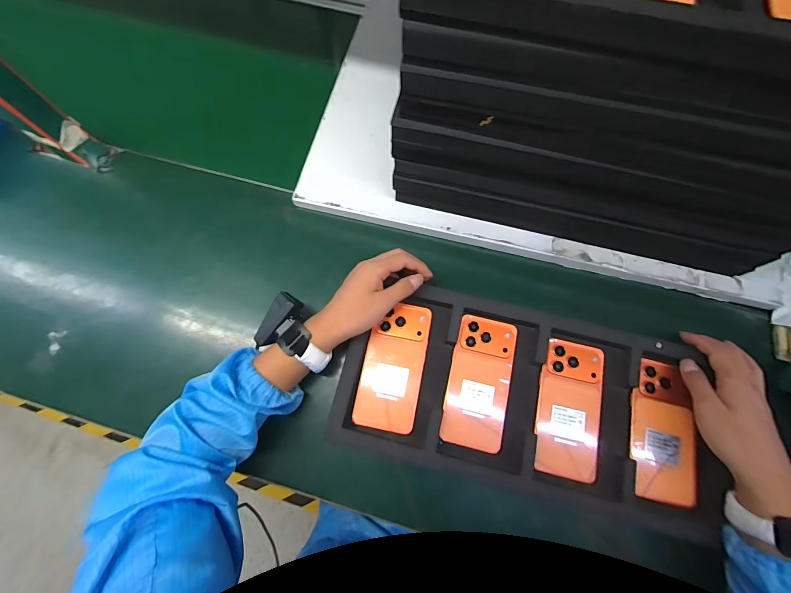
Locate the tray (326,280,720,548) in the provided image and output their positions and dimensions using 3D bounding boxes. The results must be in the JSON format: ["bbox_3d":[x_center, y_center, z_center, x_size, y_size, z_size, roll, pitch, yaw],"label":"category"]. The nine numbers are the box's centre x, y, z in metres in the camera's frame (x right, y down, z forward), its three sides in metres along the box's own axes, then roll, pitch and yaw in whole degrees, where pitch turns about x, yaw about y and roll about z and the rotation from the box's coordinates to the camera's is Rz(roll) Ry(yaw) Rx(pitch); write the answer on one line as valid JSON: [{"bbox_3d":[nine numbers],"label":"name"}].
[{"bbox_3d":[0.159,0.121,0.431,0.437,0.029,0.220,14,73,3],"label":"tray"}]

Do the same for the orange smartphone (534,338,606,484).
[{"bbox_3d":[0.218,0.137,0.429,0.076,0.006,0.161,14,75,4],"label":"orange smartphone"}]

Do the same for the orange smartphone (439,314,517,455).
[{"bbox_3d":[0.108,0.107,0.441,0.077,0.011,0.160,13,75,4],"label":"orange smartphone"}]

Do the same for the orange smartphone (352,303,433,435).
[{"bbox_3d":[-0.002,0.088,0.448,0.077,0.008,0.159,11,74,4],"label":"orange smartphone"}]

